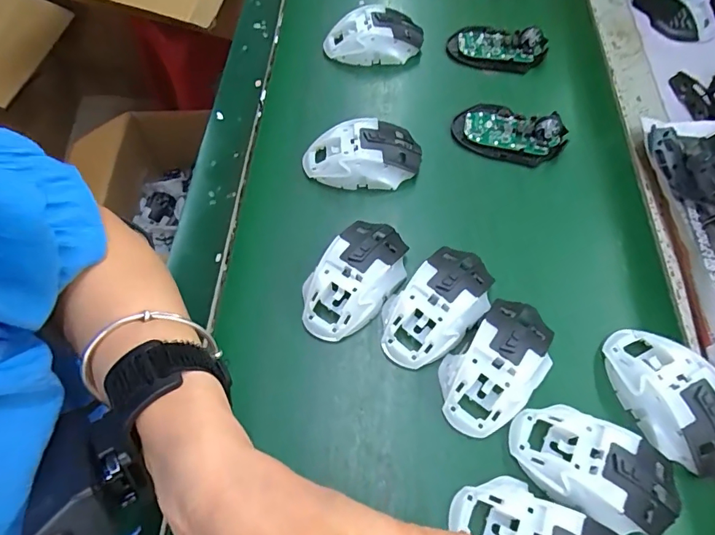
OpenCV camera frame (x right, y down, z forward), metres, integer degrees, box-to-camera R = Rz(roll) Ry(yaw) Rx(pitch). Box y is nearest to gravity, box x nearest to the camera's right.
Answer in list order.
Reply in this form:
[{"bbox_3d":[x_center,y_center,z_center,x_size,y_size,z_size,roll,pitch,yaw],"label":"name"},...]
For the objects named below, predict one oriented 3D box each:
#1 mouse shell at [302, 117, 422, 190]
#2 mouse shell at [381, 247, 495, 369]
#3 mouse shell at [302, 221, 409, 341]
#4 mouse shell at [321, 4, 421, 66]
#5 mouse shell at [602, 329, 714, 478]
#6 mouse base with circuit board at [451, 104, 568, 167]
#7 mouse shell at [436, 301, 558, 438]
[{"bbox_3d":[0.004,-0.113,0.456,0.115,0.037,0.065,-3,62,0],"label":"mouse shell"},{"bbox_3d":[0.067,0.030,0.380,0.116,0.036,0.070,-38,68,-18],"label":"mouse shell"},{"bbox_3d":[0.002,0.011,0.389,0.070,0.041,0.112,32,67,17],"label":"mouse shell"},{"bbox_3d":[0.019,-0.275,0.540,0.117,0.039,0.062,-6,62,-2],"label":"mouse shell"},{"bbox_3d":[0.246,0.099,0.351,0.073,0.035,0.117,-22,64,-10],"label":"mouse shell"},{"bbox_3d":[0.161,-0.146,0.482,0.112,0.027,0.065,22,64,12],"label":"mouse base with circuit board"},{"bbox_3d":[0.111,0.075,0.356,0.113,0.034,0.063,-40,68,-18],"label":"mouse shell"}]

